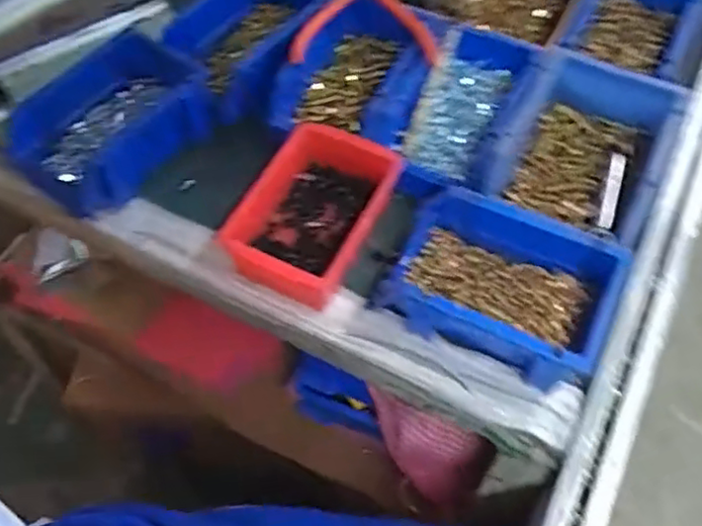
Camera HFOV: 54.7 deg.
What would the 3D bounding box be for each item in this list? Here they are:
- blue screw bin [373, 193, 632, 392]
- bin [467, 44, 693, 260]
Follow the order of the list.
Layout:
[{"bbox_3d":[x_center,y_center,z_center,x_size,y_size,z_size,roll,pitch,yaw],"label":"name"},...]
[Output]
[{"bbox_3d":[0.110,0.019,0.512,0.158,0.073,0.102,25,62,15],"label":"blue screw bin"},{"bbox_3d":[0.194,-0.100,0.580,0.143,0.065,0.179,18,61,11],"label":"bin"}]

